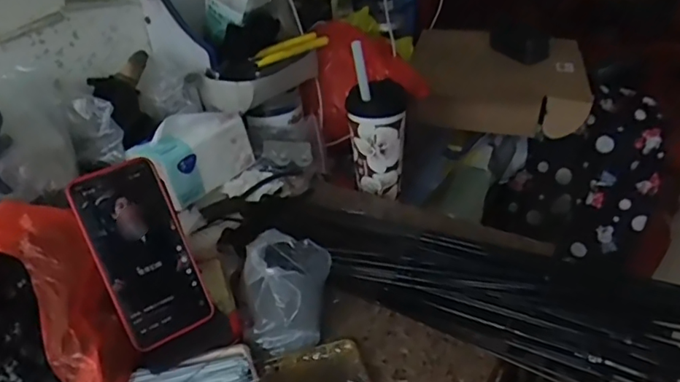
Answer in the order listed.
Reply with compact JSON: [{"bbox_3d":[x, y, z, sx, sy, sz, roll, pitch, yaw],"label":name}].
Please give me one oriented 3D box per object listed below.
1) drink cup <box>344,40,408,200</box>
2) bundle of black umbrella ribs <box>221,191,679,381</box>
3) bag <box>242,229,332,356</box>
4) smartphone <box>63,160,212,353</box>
[{"bbox_3d":[0.053,-0.100,0.789,0.080,0.210,0.083,-1,33,6],"label":"drink cup"},{"bbox_3d":[0.110,0.077,0.625,0.564,0.038,0.182,18,39,30],"label":"bundle of black umbrella ribs"},{"bbox_3d":[-0.056,0.094,0.571,0.088,0.068,0.121,-3,33,2],"label":"bag"},{"bbox_3d":[-0.176,0.055,0.498,0.078,0.161,0.010,-25,6,-28],"label":"smartphone"}]

